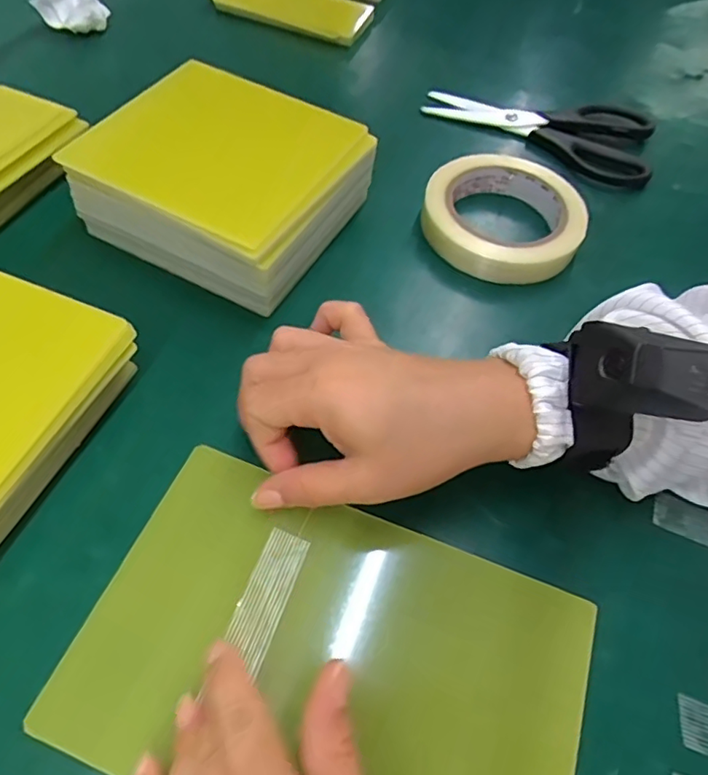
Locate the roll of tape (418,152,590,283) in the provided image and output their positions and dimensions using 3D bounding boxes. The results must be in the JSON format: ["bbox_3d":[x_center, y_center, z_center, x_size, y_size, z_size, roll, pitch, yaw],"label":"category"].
[{"bbox_3d":[0.105,-0.123,0.399,0.106,0.025,0.108,3,57,-5],"label":"roll of tape"}]

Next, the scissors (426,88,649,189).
[{"bbox_3d":[0.157,-0.224,0.489,0.187,0.021,0.109,19,57,6],"label":"scissors"}]

